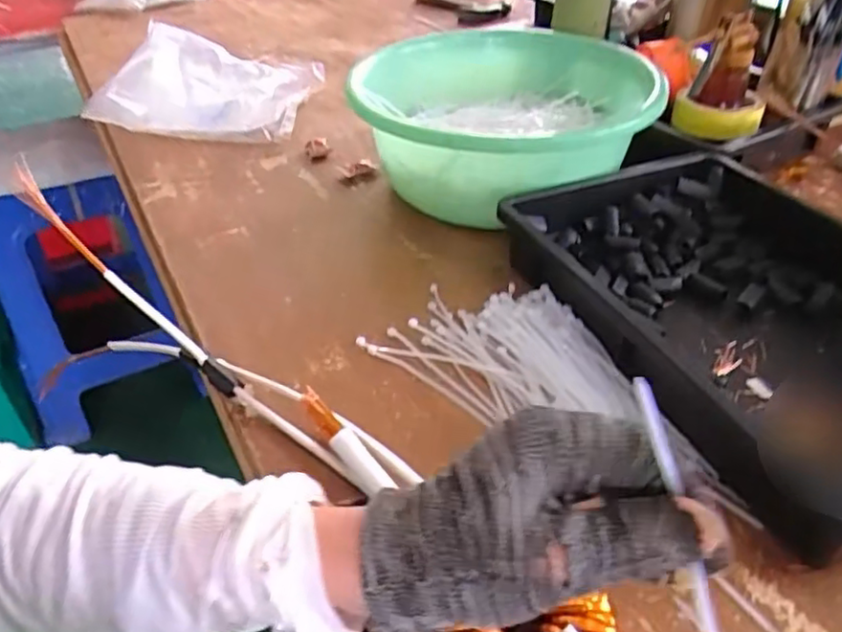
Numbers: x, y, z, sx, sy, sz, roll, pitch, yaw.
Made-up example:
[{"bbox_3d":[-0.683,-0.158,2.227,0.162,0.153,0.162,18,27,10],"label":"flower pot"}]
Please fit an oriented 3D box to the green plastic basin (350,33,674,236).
[{"bbox_3d":[0.091,-0.197,0.691,0.279,0.116,0.314,12,40,16],"label":"green plastic basin"}]

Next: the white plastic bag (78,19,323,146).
[{"bbox_3d":[-0.269,-0.302,0.842,0.273,0.107,0.161,-7,39,-9],"label":"white plastic bag"}]

